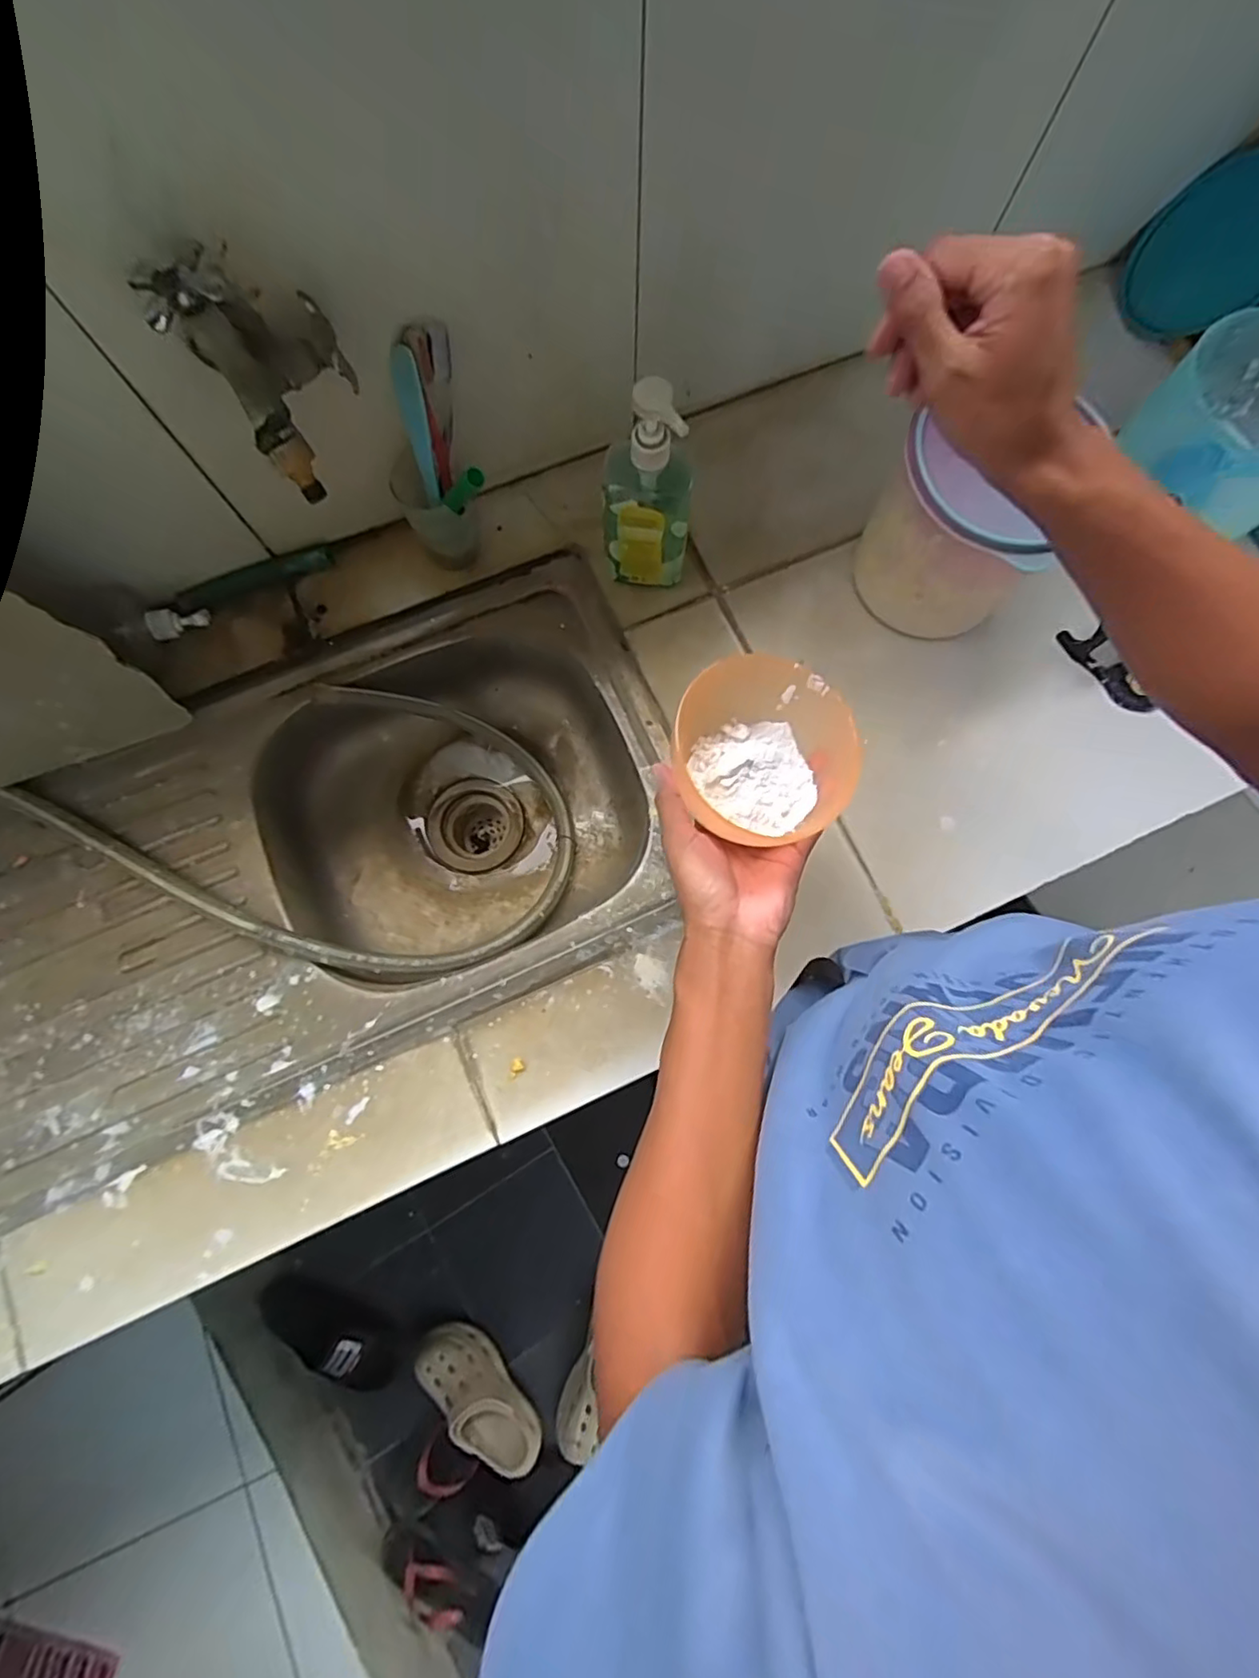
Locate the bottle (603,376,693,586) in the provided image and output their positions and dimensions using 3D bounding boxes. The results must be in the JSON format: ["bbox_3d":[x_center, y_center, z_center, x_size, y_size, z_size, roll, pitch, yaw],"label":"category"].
[{"bbox_3d":[0.016,-0.296,0.536,0.074,0.198,0.045,6,78,0],"label":"bottle"}]

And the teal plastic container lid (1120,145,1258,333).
[{"bbox_3d":[0.635,-0.636,0.651,0.156,0.149,0.024,30,37,32],"label":"teal plastic container lid"}]

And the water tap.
[{"bbox_3d":[-0.252,-0.321,0.415,0.076,0.099,0.101,19,79,3],"label":"water tap"}]

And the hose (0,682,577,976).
[{"bbox_3d":[-0.304,-0.029,0.626,0.488,0.132,0.271,18,79,3],"label":"hose"}]

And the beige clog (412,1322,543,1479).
[{"bbox_3d":[-0.281,1.054,1.146,0.118,0.082,0.281,-40,82,-8],"label":"beige clog"}]

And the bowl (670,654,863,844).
[{"bbox_3d":[0.090,-0.058,0.408,0.109,0.047,0.116,0,78,-1],"label":"bowl"}]

